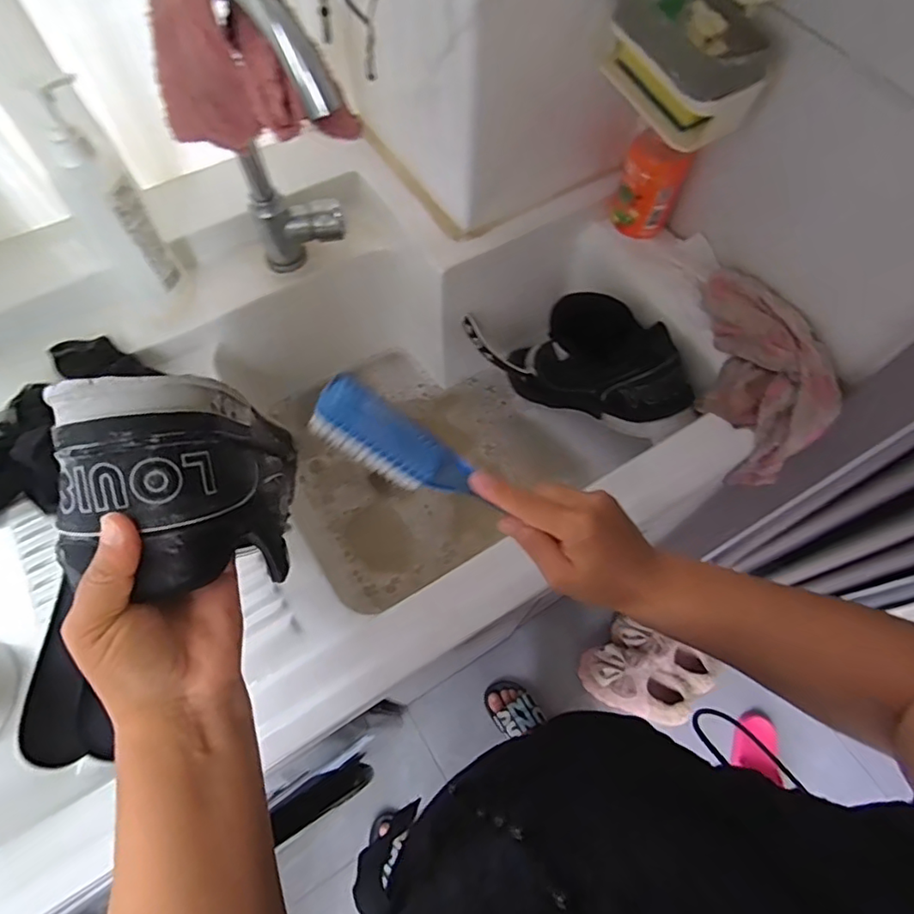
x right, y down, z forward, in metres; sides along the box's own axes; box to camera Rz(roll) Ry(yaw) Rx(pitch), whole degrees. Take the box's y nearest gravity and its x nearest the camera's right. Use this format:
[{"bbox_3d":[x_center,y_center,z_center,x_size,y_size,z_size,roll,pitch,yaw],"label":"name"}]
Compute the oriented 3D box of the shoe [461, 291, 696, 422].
[{"bbox_3d":[0.144,-0.115,0.662,0.122,0.140,0.266,-36,39,-24],"label":"shoe"}]

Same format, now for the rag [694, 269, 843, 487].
[{"bbox_3d":[0.317,-0.091,0.589,0.117,0.070,0.225,-4,77,-3],"label":"rag"}]

